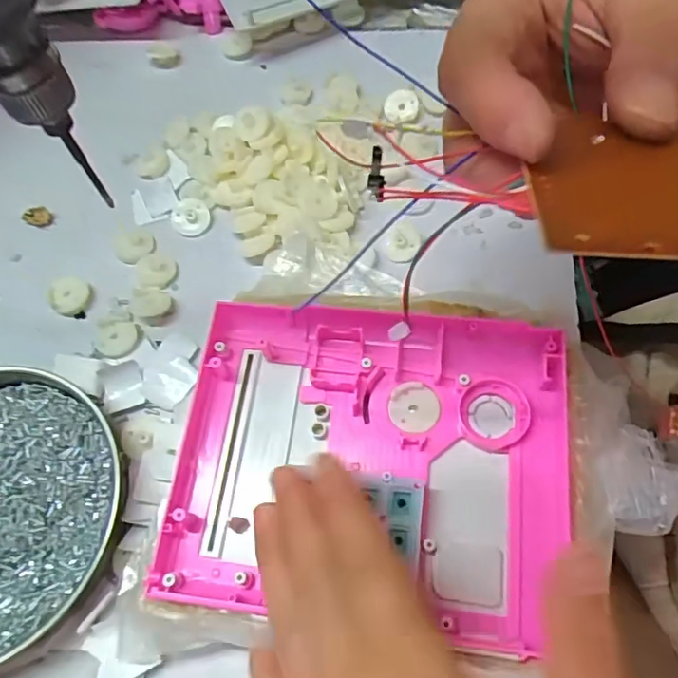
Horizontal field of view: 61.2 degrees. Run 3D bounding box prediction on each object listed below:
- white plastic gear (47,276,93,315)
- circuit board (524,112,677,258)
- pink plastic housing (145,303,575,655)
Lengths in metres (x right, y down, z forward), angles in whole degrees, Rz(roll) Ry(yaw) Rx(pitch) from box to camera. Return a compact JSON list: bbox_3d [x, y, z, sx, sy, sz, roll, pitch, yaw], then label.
[{"bbox_3d":[-0.156,-0.026,0.335,0.024,0.006,0.022,-13,64,-4],"label":"white plastic gear"},{"bbox_3d":[0.081,-0.037,0.134,0.070,0.005,0.060,3,43,6],"label":"circuit board"},{"bbox_3d":[0.012,0.049,0.250,0.166,0.018,0.134,6,64,5],"label":"pink plastic housing"}]

